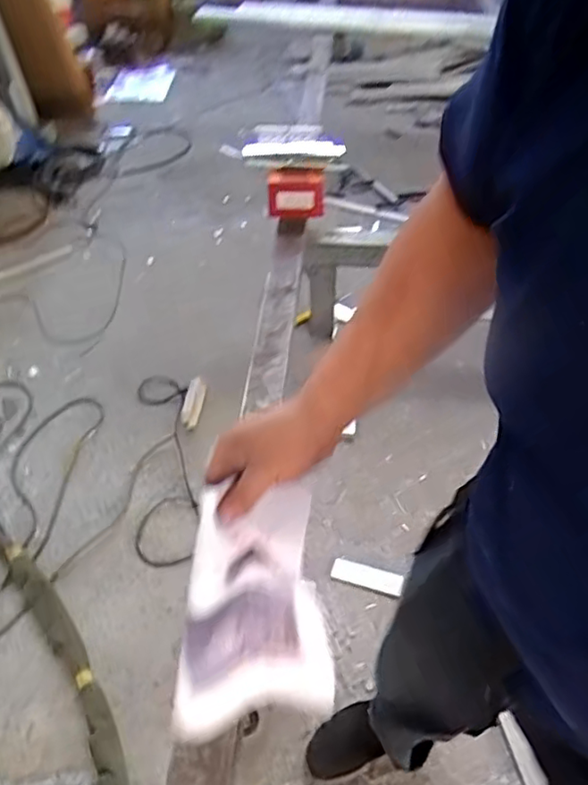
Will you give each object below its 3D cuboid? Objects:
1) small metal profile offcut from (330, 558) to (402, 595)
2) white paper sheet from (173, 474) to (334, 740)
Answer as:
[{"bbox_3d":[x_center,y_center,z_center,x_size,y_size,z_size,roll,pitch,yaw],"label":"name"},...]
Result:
[{"bbox_3d":[0.168,0.423,1.446,0.163,0.030,0.045,14,47,15],"label":"small metal profile offcut"},{"bbox_3d":[-0.034,0.206,0.572,0.135,0.271,0.077,8,29,10],"label":"white paper sheet"}]

